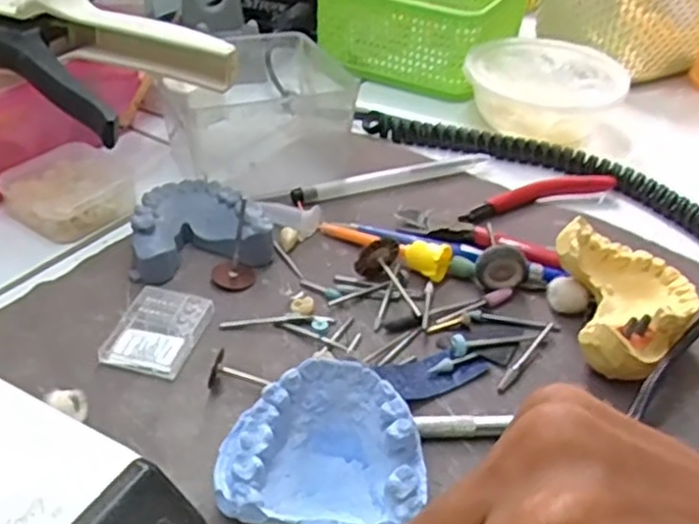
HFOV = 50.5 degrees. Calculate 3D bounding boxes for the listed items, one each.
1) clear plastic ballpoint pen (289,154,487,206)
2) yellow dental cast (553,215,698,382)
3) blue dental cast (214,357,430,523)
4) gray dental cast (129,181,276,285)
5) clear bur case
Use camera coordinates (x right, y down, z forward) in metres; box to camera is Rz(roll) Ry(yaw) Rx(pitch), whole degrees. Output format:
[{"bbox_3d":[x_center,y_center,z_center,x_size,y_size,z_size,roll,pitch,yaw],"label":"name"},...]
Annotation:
[{"bbox_3d":[0.025,-0.050,0.433,0.122,0.009,0.010,-14,42,-20],"label":"clear plastic ballpoint pen"},{"bbox_3d":[0.125,0.021,0.328,0.057,0.036,0.070,0,39,-4],"label":"yellow dental cast"},{"bbox_3d":[-0.008,0.067,0.256,0.068,0.037,0.051,8,39,6],"label":"blue dental cast"},{"bbox_3d":[-0.074,-0.018,0.370,0.066,0.022,0.055,-7,40,-13],"label":"gray dental cast"},{"bbox_3d":[-0.083,0.029,0.322,0.035,0.007,0.045,12,40,10],"label":"clear bur case"}]

